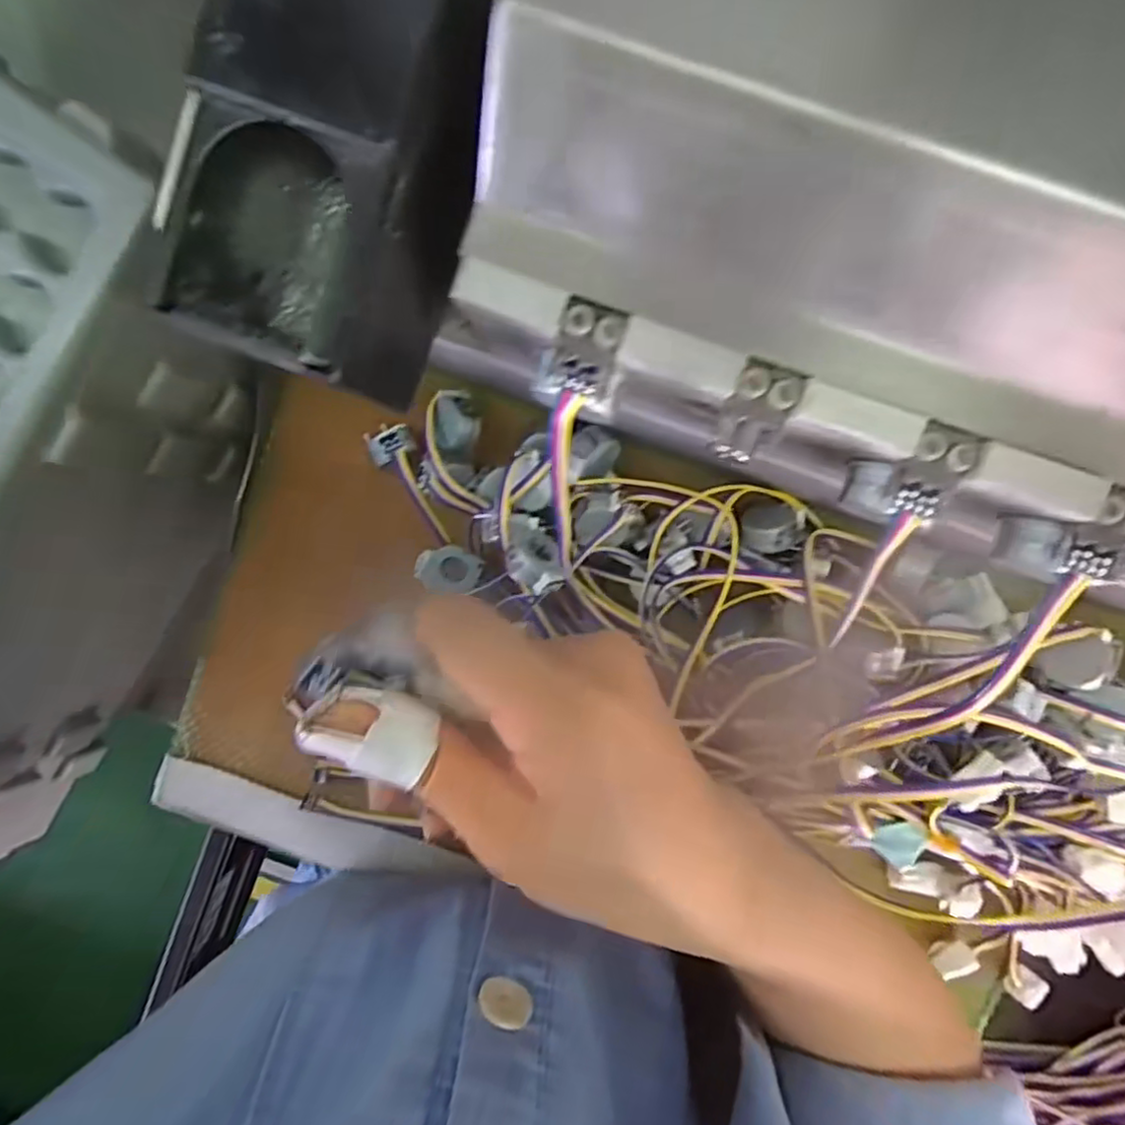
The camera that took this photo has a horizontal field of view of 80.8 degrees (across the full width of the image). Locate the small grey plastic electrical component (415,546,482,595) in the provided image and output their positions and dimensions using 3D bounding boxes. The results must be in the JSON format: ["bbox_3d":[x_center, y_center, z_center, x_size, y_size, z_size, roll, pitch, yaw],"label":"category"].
[{"bbox_3d":[-0.055,0.004,0.321,0.030,0.009,0.022,-3,96,5],"label":"small grey plastic electrical component"}]

